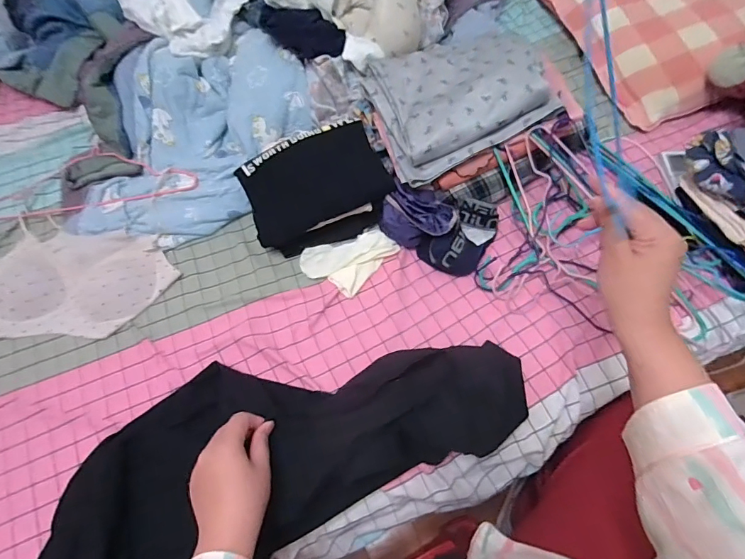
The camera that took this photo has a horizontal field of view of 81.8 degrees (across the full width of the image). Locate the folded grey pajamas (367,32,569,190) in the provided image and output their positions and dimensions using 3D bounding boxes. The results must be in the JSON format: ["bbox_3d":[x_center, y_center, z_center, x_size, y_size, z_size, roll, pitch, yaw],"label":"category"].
[{"bbox_3d":[0.138,-0.319,0.730,0.273,0.051,0.231,-27,70,9],"label":"folded grey pajamas"}]

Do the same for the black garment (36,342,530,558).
[{"bbox_3d":[-0.096,0.211,0.551,0.623,0.066,0.241,-16,63,-7],"label":"black garment"}]

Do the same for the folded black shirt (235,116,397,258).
[{"bbox_3d":[-0.092,-0.154,0.733,0.235,0.021,0.182,-18,102,-2],"label":"folded black shirt"}]

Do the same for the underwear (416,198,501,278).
[{"bbox_3d":[0.149,-0.068,0.710,0.147,0.045,0.093,-41,68,-17],"label":"underwear"}]

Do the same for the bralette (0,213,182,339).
[{"bbox_3d":[-0.512,-0.002,0.715,0.326,0.029,0.203,11,63,9],"label":"bralette"}]

